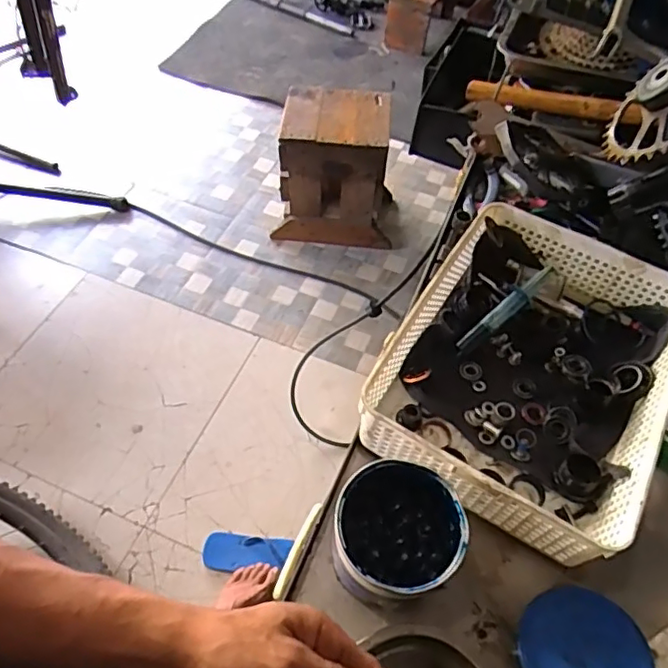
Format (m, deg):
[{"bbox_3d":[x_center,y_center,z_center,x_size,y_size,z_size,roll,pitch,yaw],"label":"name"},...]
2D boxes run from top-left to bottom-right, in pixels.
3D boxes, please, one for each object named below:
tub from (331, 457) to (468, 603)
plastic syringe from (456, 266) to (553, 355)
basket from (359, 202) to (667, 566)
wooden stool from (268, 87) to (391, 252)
[{"bbox_3d":[0.050,0.168,0.486,0.099,0.091,0.100,1,55,-1],"label":"tub"},{"bbox_3d":[0.188,-0.027,0.636,0.137,0.017,0.026,-40,67,-7],"label":"plastic syringe"},{"bbox_3d":[0.202,0.031,0.591,0.249,0.085,0.327,28,58,16],"label":"basket"},{"bbox_3d":[0.007,-0.513,1.813,0.360,0.427,0.241,5,55,1],"label":"wooden stool"}]

